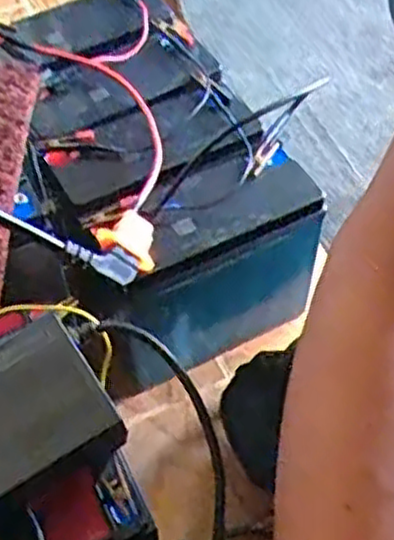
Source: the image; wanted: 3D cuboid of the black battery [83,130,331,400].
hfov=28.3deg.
[{"bbox_3d":[0.006,0.006,0.656,0.178,0.201,0.070,-27,59,-17],"label":"black battery"}]

